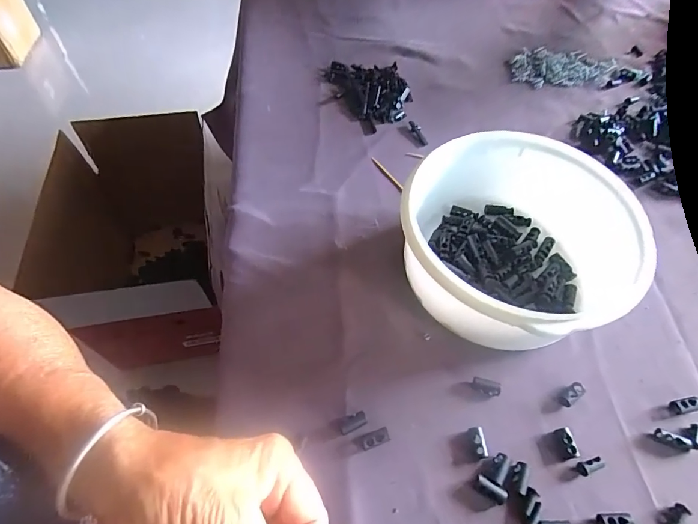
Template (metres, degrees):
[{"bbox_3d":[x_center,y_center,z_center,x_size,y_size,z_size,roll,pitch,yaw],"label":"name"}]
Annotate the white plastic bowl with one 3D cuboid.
[{"bbox_3d":[0.116,-0.012,0.303,0.149,0.074,0.161,-18,59,-11],"label":"white plastic bowl"}]

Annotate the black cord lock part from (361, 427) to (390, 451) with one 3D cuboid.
[{"bbox_3d":[0.017,0.114,0.262,0.018,0.006,0.009,-17,59,-11],"label":"black cord lock part"}]

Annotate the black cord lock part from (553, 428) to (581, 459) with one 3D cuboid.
[{"bbox_3d":[0.141,0.117,0.263,0.009,0.008,0.018,-9,58,-6],"label":"black cord lock part"}]

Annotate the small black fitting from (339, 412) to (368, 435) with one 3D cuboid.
[{"bbox_3d":[0.003,0.106,0.268,0.018,0.004,0.010,-19,60,-12],"label":"small black fitting"}]

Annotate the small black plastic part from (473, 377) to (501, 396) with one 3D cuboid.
[{"bbox_3d":[0.095,0.086,0.282,0.019,0.007,0.010,14,59,9],"label":"small black plastic part"}]

